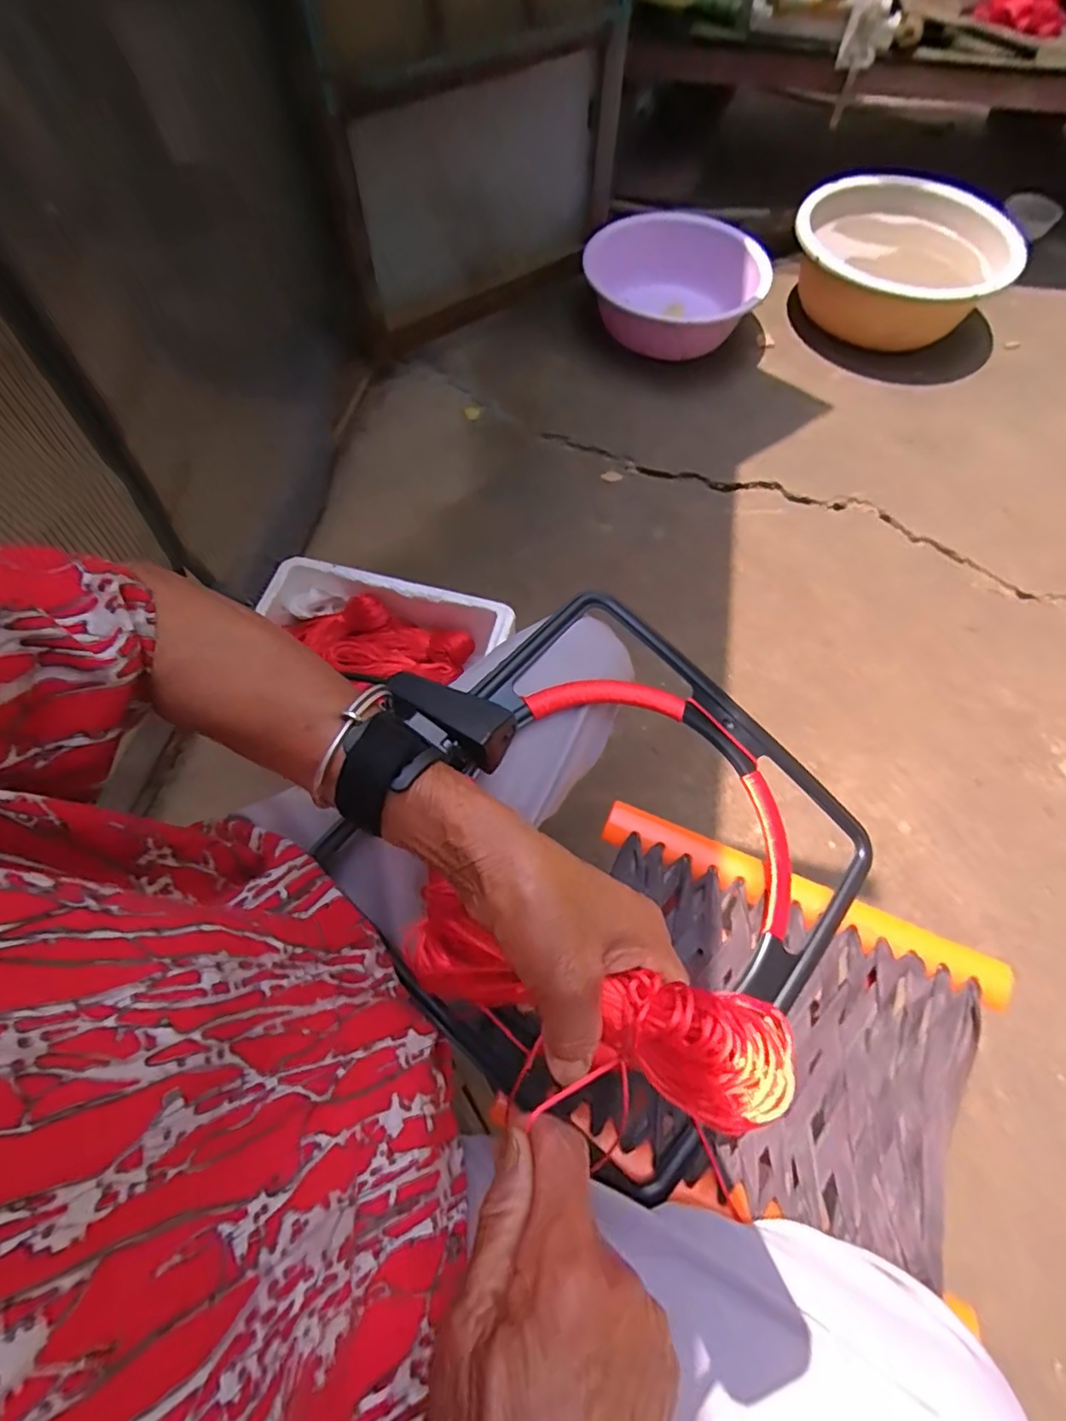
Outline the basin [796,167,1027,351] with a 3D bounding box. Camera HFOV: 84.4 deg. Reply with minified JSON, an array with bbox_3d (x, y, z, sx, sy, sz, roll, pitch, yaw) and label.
[{"bbox_3d":[0.761,-0.972,1.251,0.399,0.155,0.370,0,65,0],"label":"basin"}]

